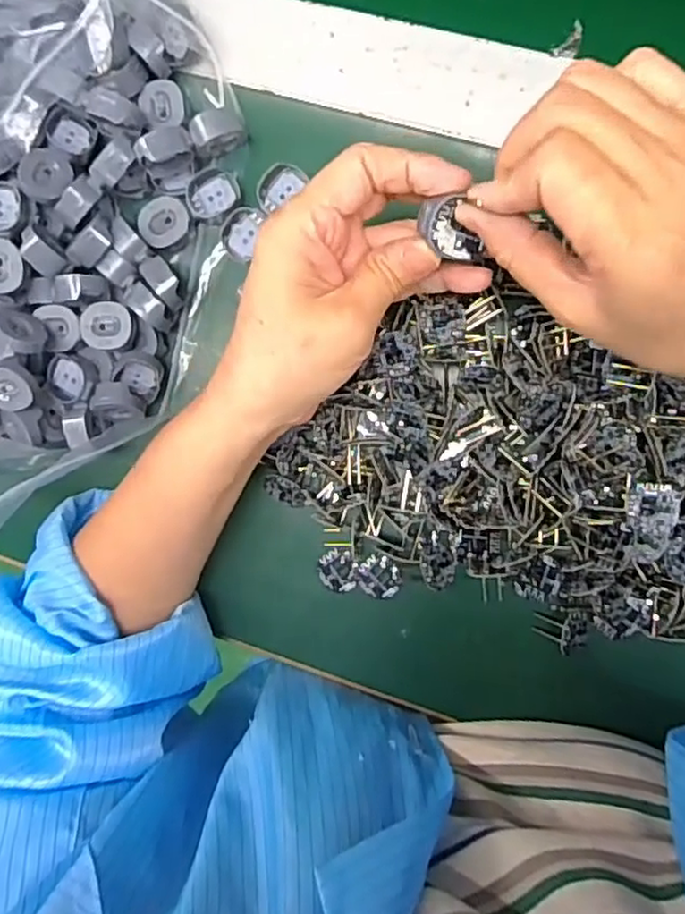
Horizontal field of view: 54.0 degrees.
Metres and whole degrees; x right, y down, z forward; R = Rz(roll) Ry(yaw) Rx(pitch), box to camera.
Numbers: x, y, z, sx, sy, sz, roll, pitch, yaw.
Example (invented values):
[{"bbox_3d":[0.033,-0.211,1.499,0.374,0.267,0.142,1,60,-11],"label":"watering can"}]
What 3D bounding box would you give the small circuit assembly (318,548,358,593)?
[{"bbox_3d":[-0.003,0.063,0.370,0.021,0.004,0.023,6,95,9],"label":"small circuit assembly"}]

